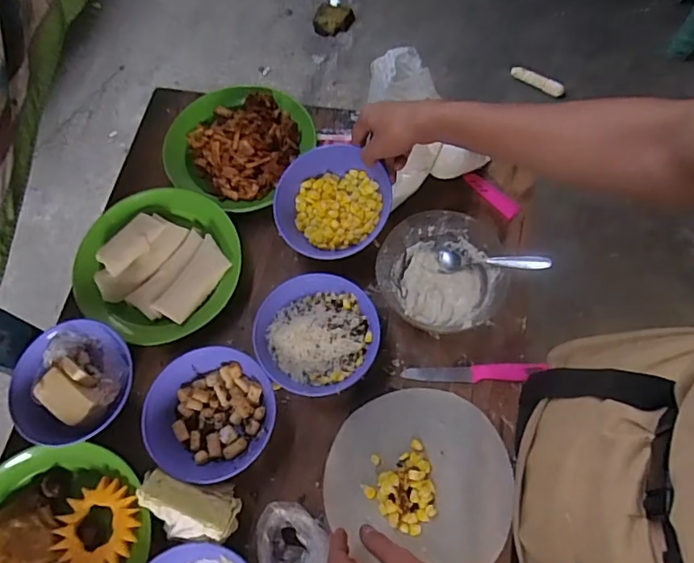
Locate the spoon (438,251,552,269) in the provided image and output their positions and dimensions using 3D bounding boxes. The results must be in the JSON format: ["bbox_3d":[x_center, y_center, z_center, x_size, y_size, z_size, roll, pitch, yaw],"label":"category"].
[{"bbox_3d":[0.177,-0.027,0.651,0.134,0.028,0.027,3,65,32],"label":"spoon"}]

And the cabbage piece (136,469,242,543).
[{"bbox_3d":[-0.166,0.237,0.561,0.102,0.049,0.057,10,68,3],"label":"cabbage piece"}]

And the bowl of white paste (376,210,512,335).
[{"bbox_3d":[0.114,-0.010,0.656,0.148,0.045,0.149,0,68,0],"label":"bowl of white paste"}]

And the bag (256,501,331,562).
[{"bbox_3d":[-0.055,0.270,0.547,0.073,0.043,0.078,7,68,2],"label":"bag"}]

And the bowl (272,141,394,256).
[{"bbox_3d":[-0.017,-0.100,0.703,0.150,0.058,0.151,5,74,14],"label":"bowl"}]

